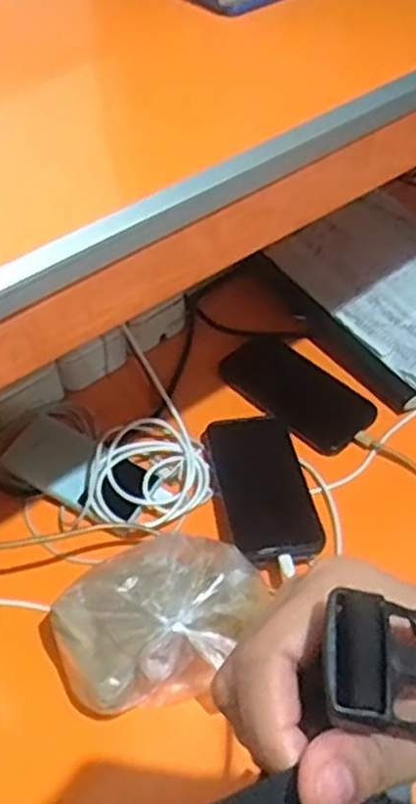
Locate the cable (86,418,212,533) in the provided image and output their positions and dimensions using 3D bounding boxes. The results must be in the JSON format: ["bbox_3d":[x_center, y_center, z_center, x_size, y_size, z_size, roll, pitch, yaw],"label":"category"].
[{"bbox_3d":[-0.056,0.063,0.690,0.113,0.024,0.104,-1,49,1],"label":"cable"}]

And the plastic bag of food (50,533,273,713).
[{"bbox_3d":[-0.034,0.162,0.574,0.158,0.083,0.093,-18,51,-13],"label":"plastic bag of food"}]

